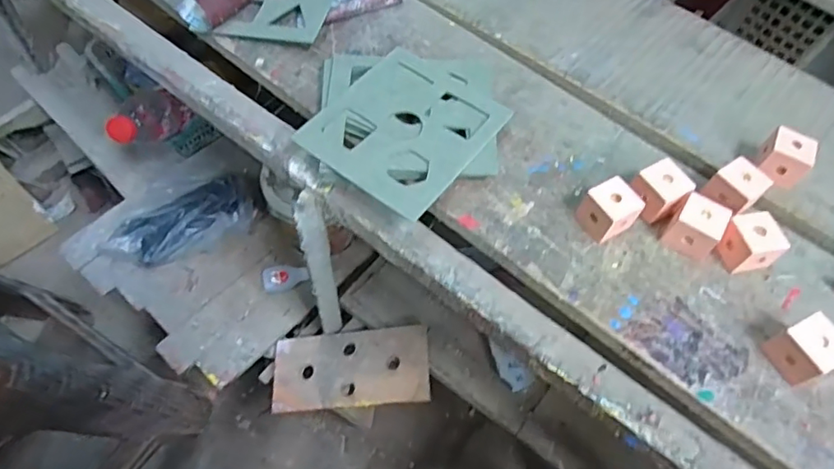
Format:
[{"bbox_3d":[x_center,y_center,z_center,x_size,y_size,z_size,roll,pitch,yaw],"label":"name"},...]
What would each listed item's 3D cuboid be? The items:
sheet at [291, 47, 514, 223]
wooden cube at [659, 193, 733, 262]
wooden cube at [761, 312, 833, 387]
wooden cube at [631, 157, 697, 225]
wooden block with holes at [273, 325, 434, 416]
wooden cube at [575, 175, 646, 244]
[{"bbox_3d":[-0.009,-0.086,0.439,0.119,0.004,0.132,35,65,16],"label":"sheet"},{"bbox_3d":[0.202,-0.004,0.400,0.031,0.034,0.032,31,61,15],"label":"wooden cube"},{"bbox_3d":[0.250,0.075,0.356,0.032,0.031,0.031,-21,62,-16],"label":"wooden cube"},{"bbox_3d":[0.183,-0.031,0.417,0.035,0.031,0.033,-30,64,-20],"label":"wooden cube"},{"bbox_3d":[-0.080,0.160,0.668,0.189,0.012,0.095,-7,58,10],"label":"wooden block with holes"},{"bbox_3d":[0.140,-0.017,0.407,0.034,0.033,0.031,-20,62,-15],"label":"wooden cube"}]

